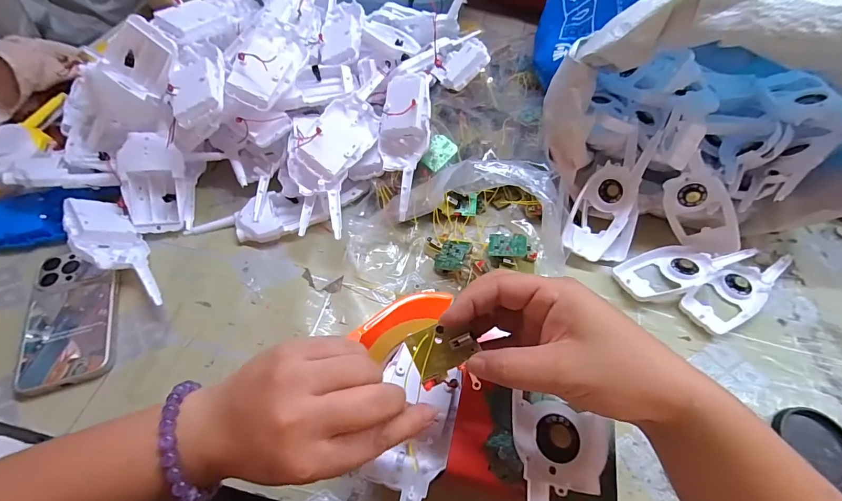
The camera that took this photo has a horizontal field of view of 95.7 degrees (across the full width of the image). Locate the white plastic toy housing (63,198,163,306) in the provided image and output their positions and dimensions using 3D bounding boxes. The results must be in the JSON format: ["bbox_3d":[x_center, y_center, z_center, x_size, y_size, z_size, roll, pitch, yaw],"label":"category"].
[{"bbox_3d":[-0.308,0.004,0.391,0.149,0.050,0.052,38,61,20],"label":"white plastic toy housing"}]

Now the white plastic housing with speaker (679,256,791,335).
[{"bbox_3d":[0.361,0.045,0.430,0.161,0.013,0.053,-23,60,-18],"label":"white plastic housing with speaker"}]

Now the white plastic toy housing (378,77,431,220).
[{"bbox_3d":[-0.020,-0.126,0.439,0.058,0.041,0.178,3,91,-2],"label":"white plastic toy housing"}]

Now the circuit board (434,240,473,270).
[{"bbox_3d":[0.036,0.005,0.434,0.034,0.004,0.040,14,63,26],"label":"circuit board"}]

